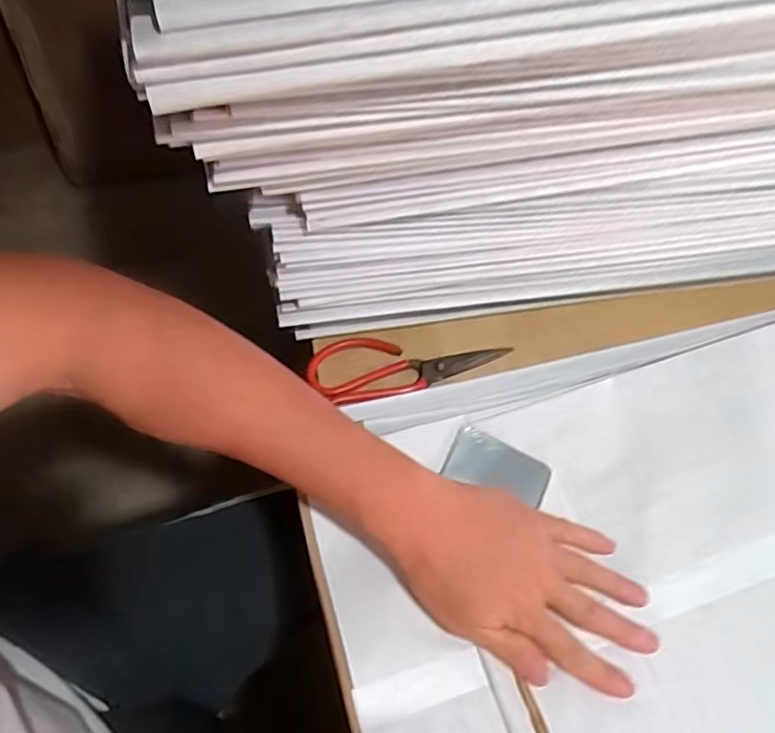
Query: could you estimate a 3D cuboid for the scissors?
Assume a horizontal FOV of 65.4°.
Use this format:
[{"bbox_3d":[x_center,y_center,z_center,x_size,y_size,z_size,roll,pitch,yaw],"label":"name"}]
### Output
[{"bbox_3d":[0.017,-0.007,0.519,0.168,0.012,0.059,-13,63,-9],"label":"scissors"}]

